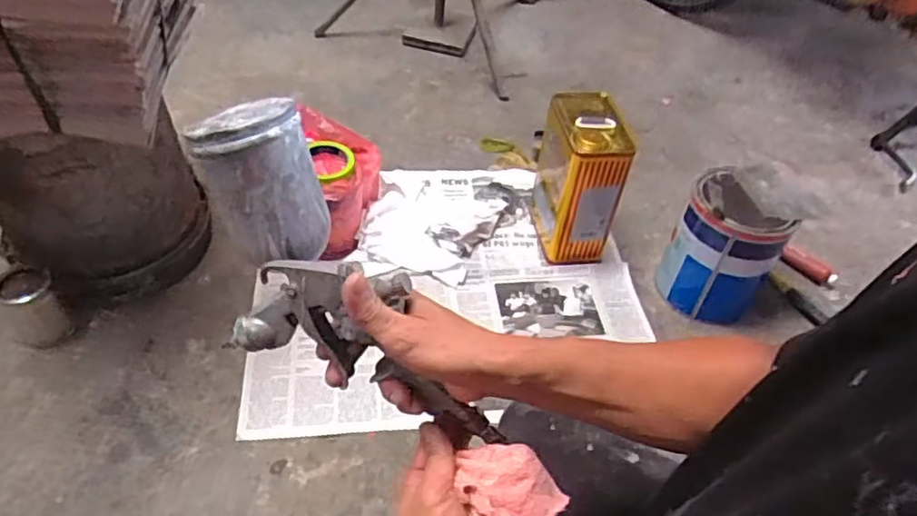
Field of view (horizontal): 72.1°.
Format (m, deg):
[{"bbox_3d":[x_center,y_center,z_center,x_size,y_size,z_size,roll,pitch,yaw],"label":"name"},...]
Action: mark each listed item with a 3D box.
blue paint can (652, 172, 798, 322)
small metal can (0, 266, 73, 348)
[{"bbox_3d":[0.443,-0.018,1.056,0.156,0.221,0.162,28,49,20],"label":"blue paint can"},{"bbox_3d":[-0.623,0.070,0.923,0.076,0.108,0.069,-21,52,-25],"label":"small metal can"}]

